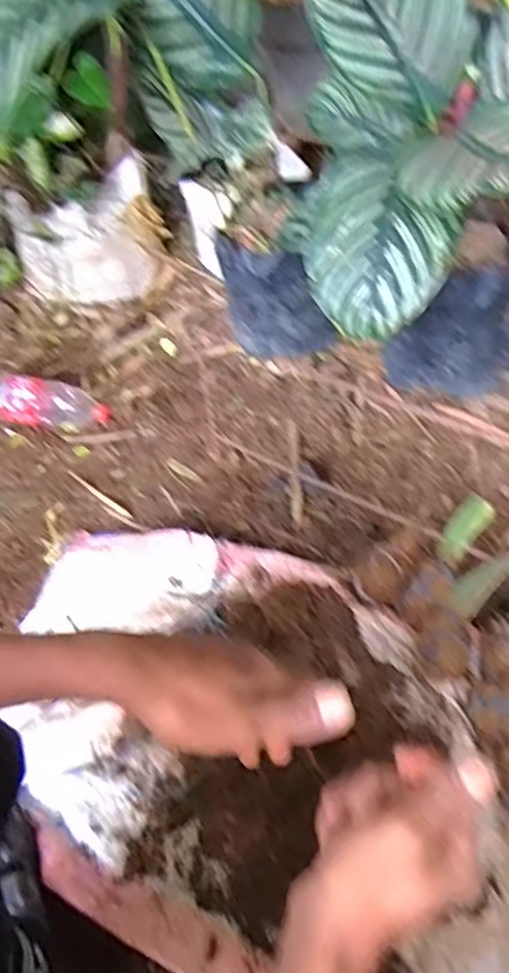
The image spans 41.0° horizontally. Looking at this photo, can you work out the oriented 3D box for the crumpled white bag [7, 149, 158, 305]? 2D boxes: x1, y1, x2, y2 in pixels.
[{"bbox_3d":[-0.352,-0.549,1.552,0.314,0.243,0.153,-32,54,-25],"label":"crumpled white bag"}]

